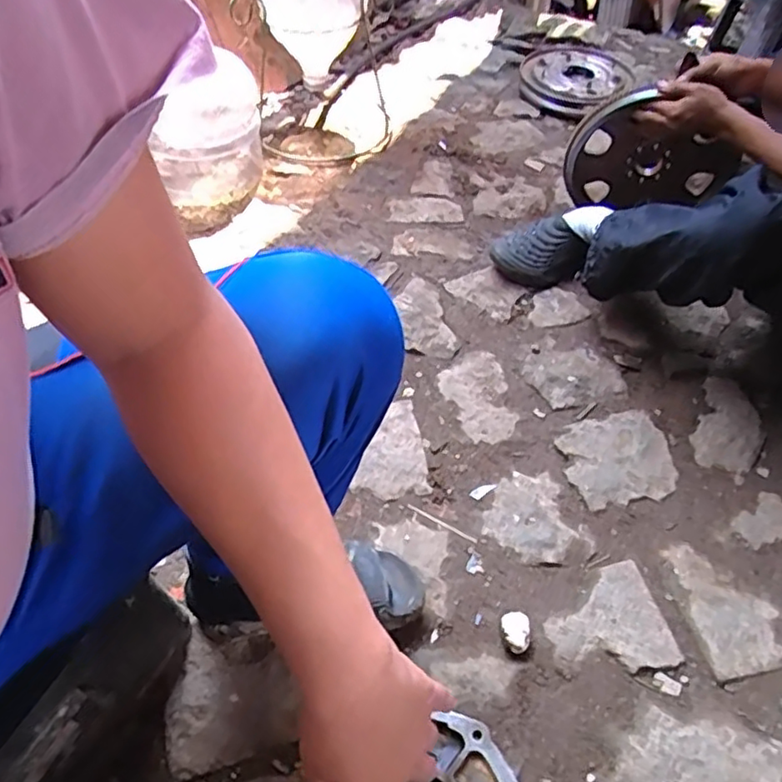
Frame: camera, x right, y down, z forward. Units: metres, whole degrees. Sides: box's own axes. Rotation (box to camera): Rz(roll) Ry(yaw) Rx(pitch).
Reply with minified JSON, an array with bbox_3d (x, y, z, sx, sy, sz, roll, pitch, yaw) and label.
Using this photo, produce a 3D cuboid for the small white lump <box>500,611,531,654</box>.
[{"bbox_3d":[0.163,0.317,0.815,0.035,0.033,0.046,-4,50,-1],"label":"small white lump"}]

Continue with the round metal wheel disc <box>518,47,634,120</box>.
[{"bbox_3d":[0.490,-0.836,1.685,0.278,0.098,0.293,0,53,0],"label":"round metal wheel disc"}]

